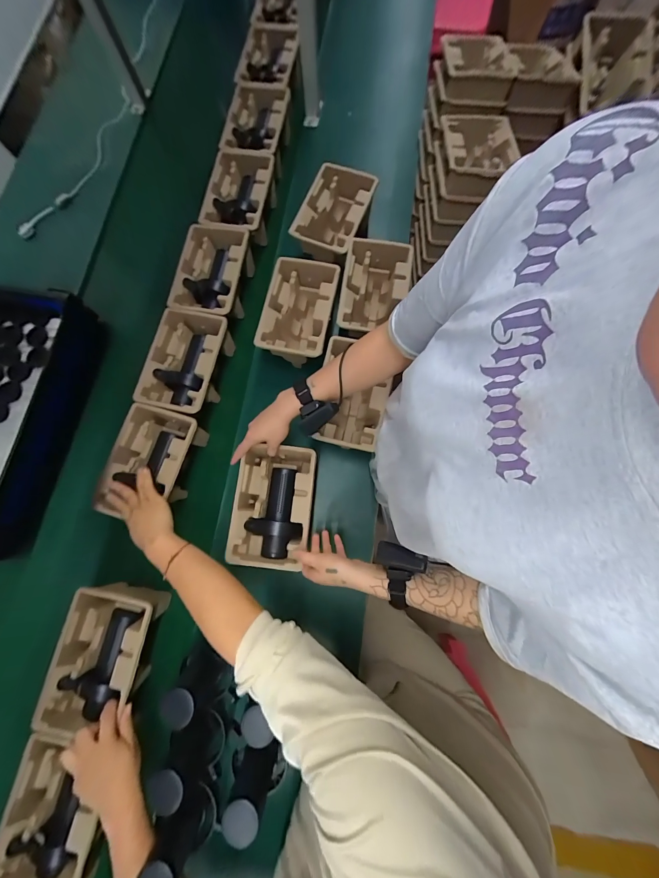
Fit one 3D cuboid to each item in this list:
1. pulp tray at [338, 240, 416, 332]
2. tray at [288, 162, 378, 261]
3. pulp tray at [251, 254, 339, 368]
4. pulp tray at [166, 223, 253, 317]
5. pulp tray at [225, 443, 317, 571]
[{"bbox_3d":[0.103,-0.340,0.728,0.143,0.120,0.240,9,77,1],"label":"pulp tray"},{"bbox_3d":[0.012,-0.543,0.769,0.154,0.108,0.225,19,77,3],"label":"tray"},{"bbox_3d":[-0.069,-0.282,0.733,0.149,0.129,0.228,11,77,1],"label":"pulp tray"},{"bbox_3d":[-0.275,-0.384,0.751,0.156,0.109,0.224,9,77,1],"label":"pulp tray"},{"bbox_3d":[-0.110,0.133,0.615,0.150,0.086,0.224,4,77,0],"label":"pulp tray"}]

